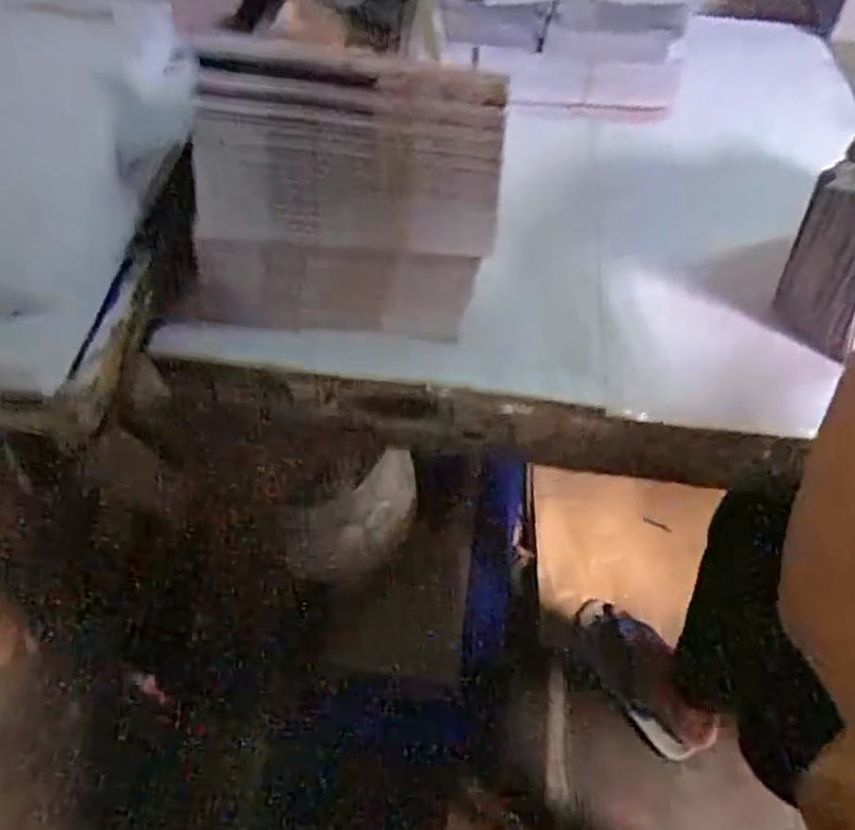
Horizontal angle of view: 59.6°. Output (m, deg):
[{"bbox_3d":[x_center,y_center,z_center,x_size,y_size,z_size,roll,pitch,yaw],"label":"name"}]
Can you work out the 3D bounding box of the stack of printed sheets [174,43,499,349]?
[{"bbox_3d":[-0.051,-0.120,0.442,0.176,0.166,0.027,6,33,-3],"label":"stack of printed sheets"}]

